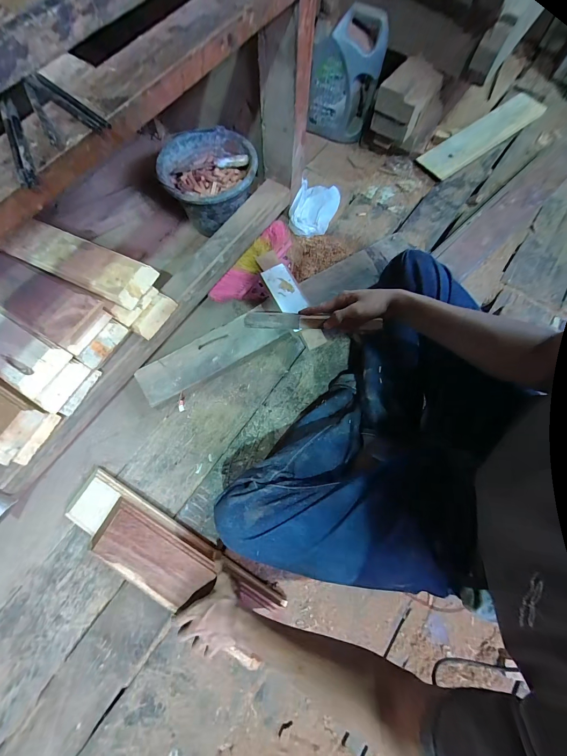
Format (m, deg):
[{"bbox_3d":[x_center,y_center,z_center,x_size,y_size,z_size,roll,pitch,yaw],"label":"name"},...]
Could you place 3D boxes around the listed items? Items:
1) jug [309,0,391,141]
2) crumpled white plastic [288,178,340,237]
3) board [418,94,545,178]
[{"bbox_3d":[0.173,-0.860,0.871,0.198,0.265,0.110,8,71,1],"label":"jug"},{"bbox_3d":[0.087,-0.495,0.873,0.119,0.040,0.220,23,72,7],"label":"crumpled white plastic"},{"bbox_3d":[0.644,-0.787,0.965,0.504,0.020,0.107,-36,85,-10],"label":"board"}]

